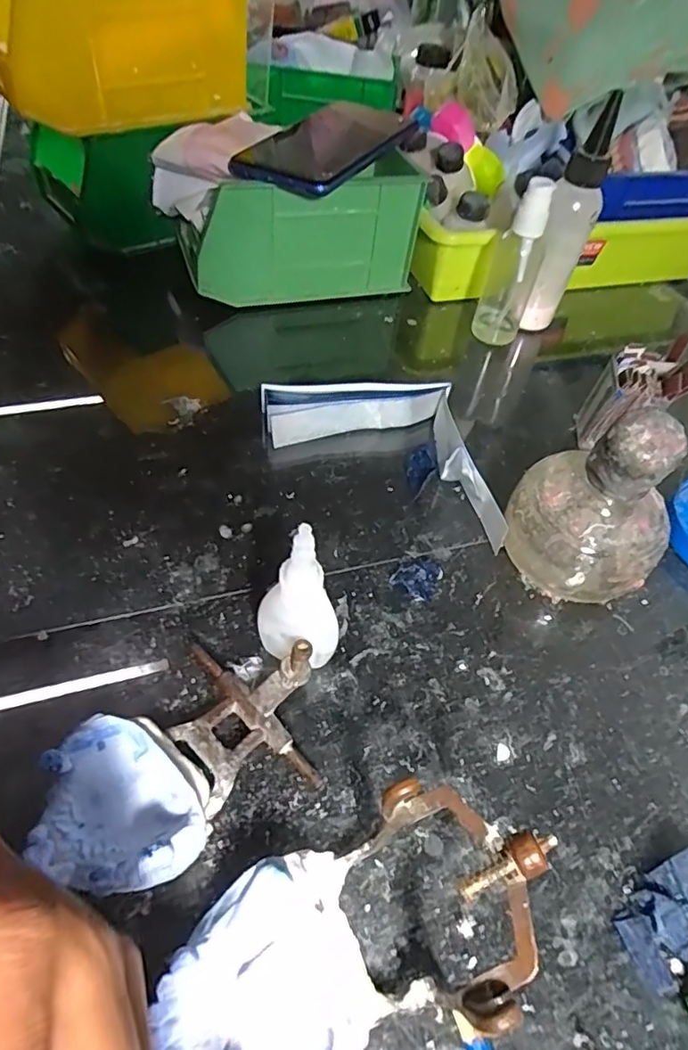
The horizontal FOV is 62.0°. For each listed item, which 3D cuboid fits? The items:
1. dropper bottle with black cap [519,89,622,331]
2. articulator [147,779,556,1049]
[{"bbox_3d":[0.152,-0.200,0.389,0.031,0.137,0.030,21,52,10],"label":"dropper bottle with black cap"},{"bbox_3d":[0.002,0.128,0.174,0.118,0.061,0.064,-15,55,-17],"label":"articulator"}]

